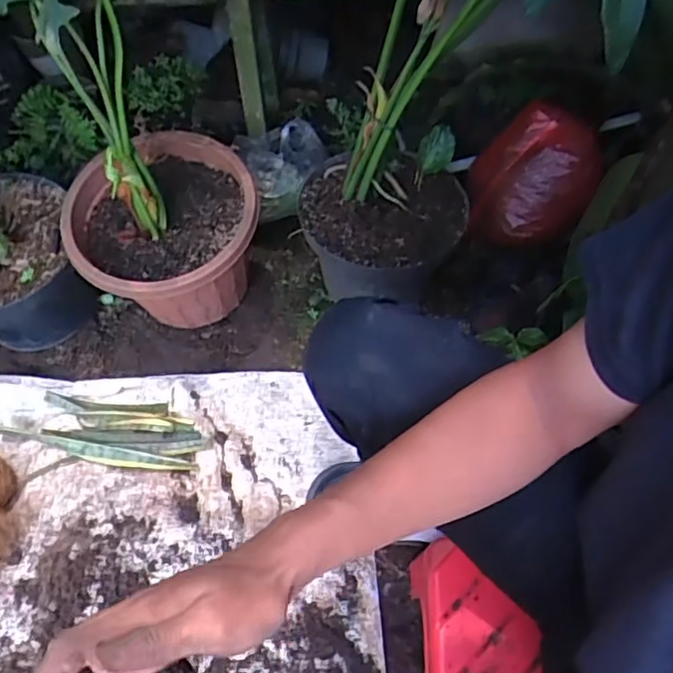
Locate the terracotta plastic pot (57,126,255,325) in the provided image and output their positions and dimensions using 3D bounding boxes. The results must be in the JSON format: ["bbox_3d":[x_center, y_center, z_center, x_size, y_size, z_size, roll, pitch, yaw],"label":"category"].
[{"bbox_3d":[-0.267,-0.145,0.980,0.280,0.244,0.265,-2,57,3],"label":"terracotta plastic pot"}]

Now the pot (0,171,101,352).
[{"bbox_3d":[-0.549,-0.099,0.999,0.250,0.231,0.254,-2,57,3],"label":"pot"}]

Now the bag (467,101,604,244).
[{"bbox_3d":[0.351,-0.284,1.065,0.203,0.169,0.182,3,57,7],"label":"bag"}]

